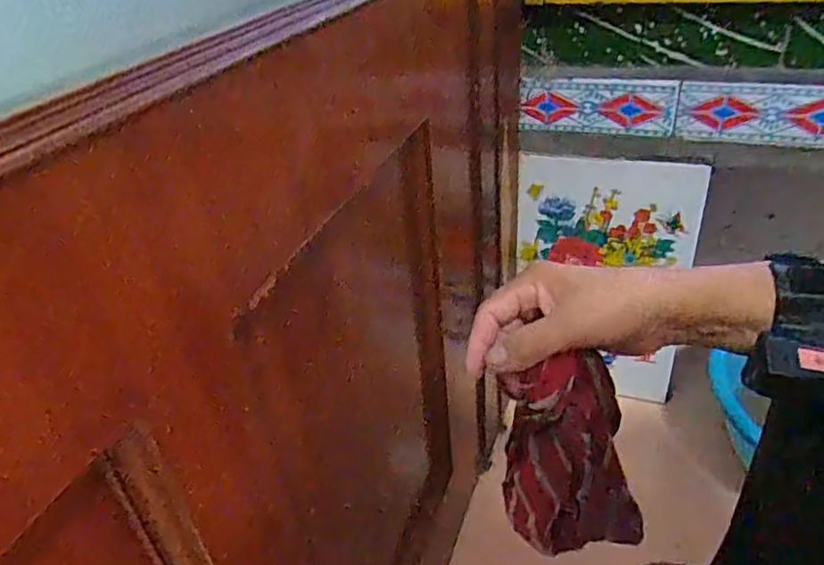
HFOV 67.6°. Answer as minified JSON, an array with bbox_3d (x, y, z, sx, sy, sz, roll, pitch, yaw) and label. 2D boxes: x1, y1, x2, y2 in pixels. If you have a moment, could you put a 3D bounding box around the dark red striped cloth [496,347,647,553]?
[{"bbox_3d":[0.098,0.116,0.384,0.075,0.129,0.062,-7,36,-11],"label":"dark red striped cloth"}]

